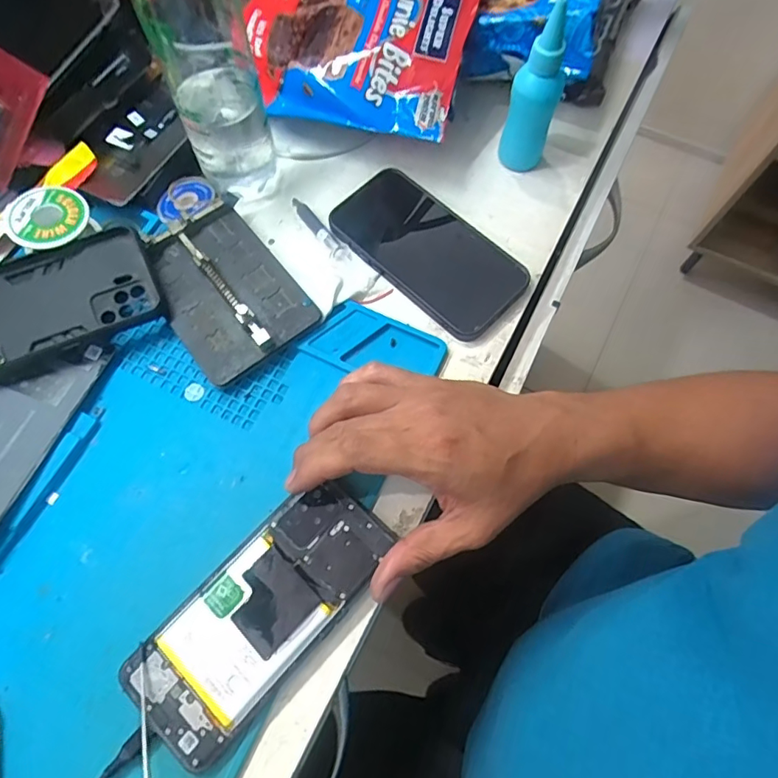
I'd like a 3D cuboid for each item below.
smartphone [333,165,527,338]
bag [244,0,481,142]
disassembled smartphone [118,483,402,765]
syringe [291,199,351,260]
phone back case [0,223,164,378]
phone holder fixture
[{"bbox_3d":[0.029,-0.103,0.391,0.144,0.011,0.075,41,74,15],"label":"smartphone"},{"bbox_3d":[-0.032,-0.275,0.423,0.191,0.073,0.134,18,70,6],"label":"bag"},{"bbox_3d":[-0.071,0.125,0.301,0.068,0.007,0.158,42,74,14],"label":"disassembled smartphone"},{"bbox_3d":[-0.053,-0.123,0.401,0.012,0.007,0.073,-34,72,-12],"label":"syringe"},{"bbox_3d":[-0.243,-0.056,0.354,0.160,0.013,0.080,-24,76,-13],"label":"phone back case"},{"bbox_3d":[-0.117,-0.072,0.371,0.088,0.021,0.127,-37,73,-13],"label":"phone holder fixture"}]

